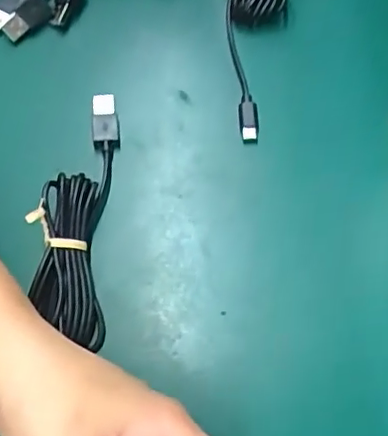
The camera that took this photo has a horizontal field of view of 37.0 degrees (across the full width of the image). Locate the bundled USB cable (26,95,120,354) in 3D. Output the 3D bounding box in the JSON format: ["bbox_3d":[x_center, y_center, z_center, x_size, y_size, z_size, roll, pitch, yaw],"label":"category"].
[{"bbox_3d":[-0.062,-0.007,0.300,0.035,0.029,0.139,0,67,2],"label":"bundled USB cable"}]

